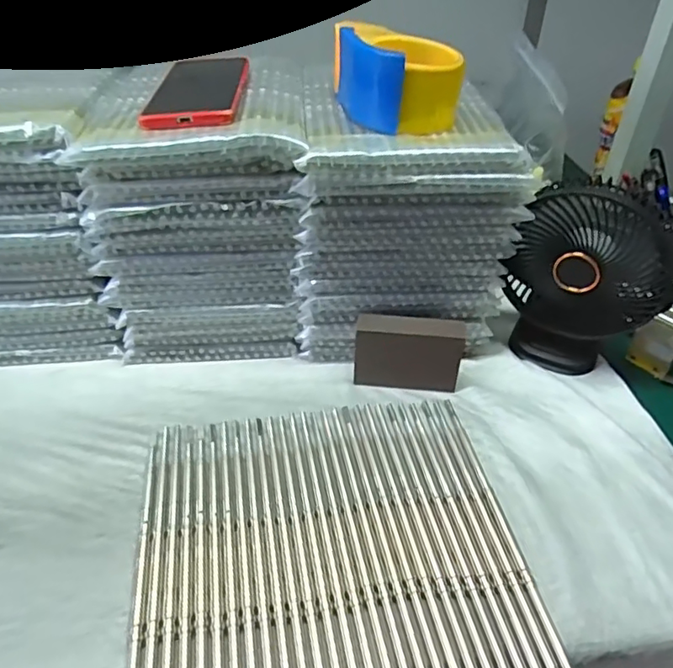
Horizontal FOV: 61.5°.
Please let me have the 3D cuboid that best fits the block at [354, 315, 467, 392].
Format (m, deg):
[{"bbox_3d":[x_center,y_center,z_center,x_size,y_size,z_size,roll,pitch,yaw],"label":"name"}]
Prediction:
[{"bbox_3d":[0.067,0.017,0.531,0.097,0.069,0.023,7,41,4],"label":"block"}]

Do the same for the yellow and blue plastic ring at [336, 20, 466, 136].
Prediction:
[{"bbox_3d":[0.051,-0.219,0.482,0.085,0.059,0.116,-8,42,-12],"label":"yellow and blue plastic ring"}]

